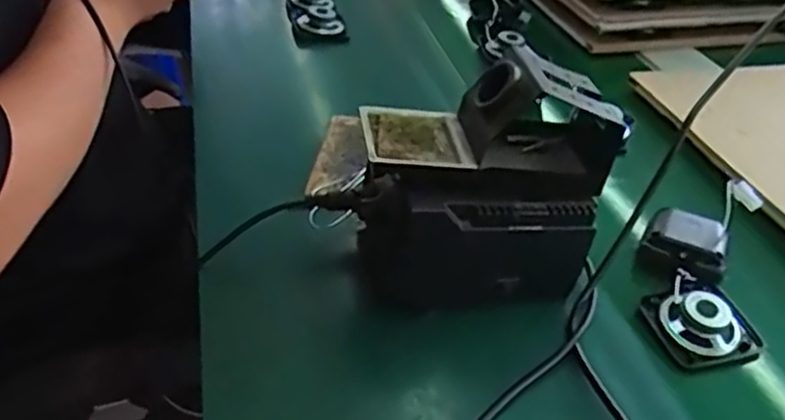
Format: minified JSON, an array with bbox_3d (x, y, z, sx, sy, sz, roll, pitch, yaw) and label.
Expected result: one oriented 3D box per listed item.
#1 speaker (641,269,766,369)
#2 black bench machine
[{"bbox_3d":[0.222,0.076,0.489,0.072,0.030,0.071,-8,40,-16],"label":"speaker"},{"bbox_3d":[0.050,-0.023,0.471,0.189,0.149,0.106,-4,39,-11],"label":"black bench machine"}]

